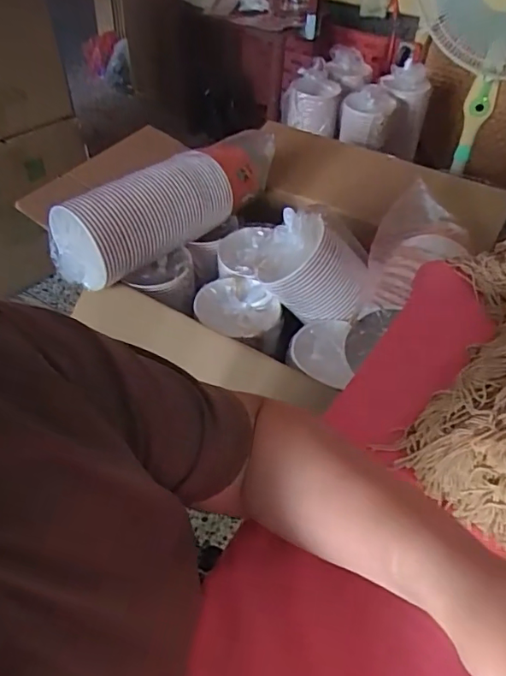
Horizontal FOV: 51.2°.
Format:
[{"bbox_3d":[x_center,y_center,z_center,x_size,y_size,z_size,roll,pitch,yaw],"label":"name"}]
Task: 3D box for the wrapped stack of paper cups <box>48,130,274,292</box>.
[{"bbox_3d":[-0.153,-0.275,1.059,0.511,0.127,0.145,-32,55,-28],"label":"wrapped stack of paper cups"}]

